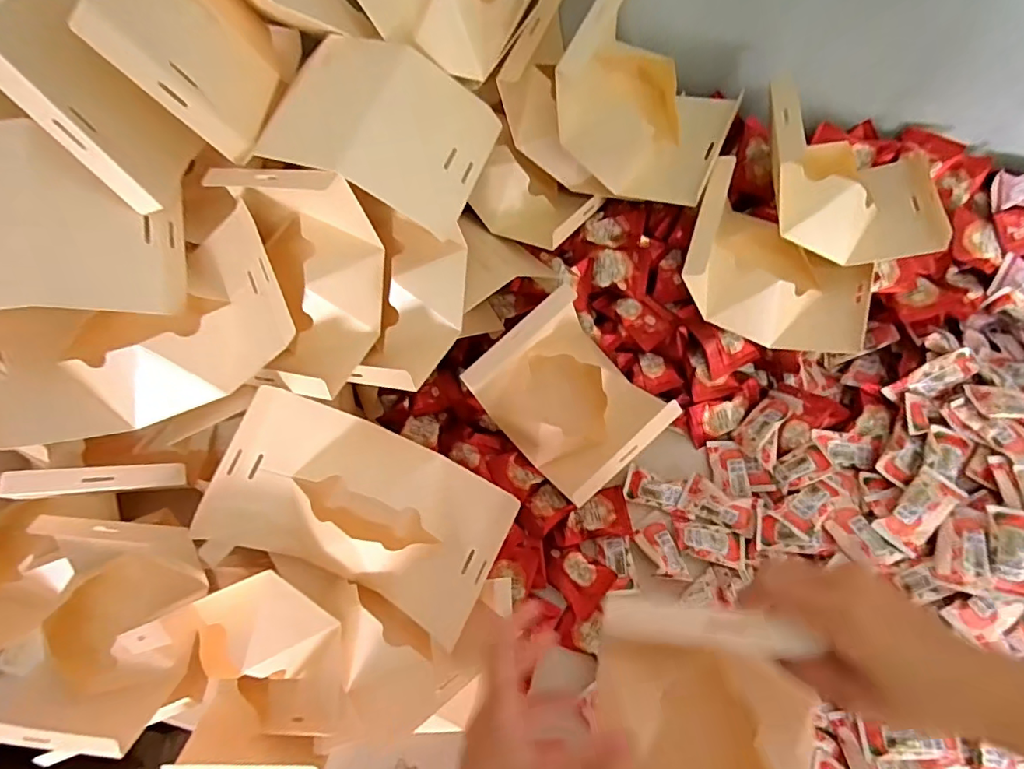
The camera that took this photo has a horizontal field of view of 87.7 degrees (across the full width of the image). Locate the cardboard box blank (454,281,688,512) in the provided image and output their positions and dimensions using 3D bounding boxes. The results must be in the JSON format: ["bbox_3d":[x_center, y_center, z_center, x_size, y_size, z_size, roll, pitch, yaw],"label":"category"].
[{"bbox_3d":[0.053,0.014,0.499,0.123,0.083,0.159,-40,73,-12],"label":"cardboard box blank"}]

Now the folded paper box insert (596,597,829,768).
[{"bbox_3d":[0.102,0.200,0.275,0.119,0.049,0.157,9,70,6],"label":"folded paper box insert"}]

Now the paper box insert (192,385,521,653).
[{"bbox_3d":[-0.113,0.098,0.420,0.211,0.087,0.129,21,72,10],"label":"paper box insert"}]

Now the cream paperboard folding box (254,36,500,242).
[{"bbox_3d":[-0.098,-0.197,0.415,0.146,0.069,0.127,18,71,9],"label":"cream paperboard folding box"}]

